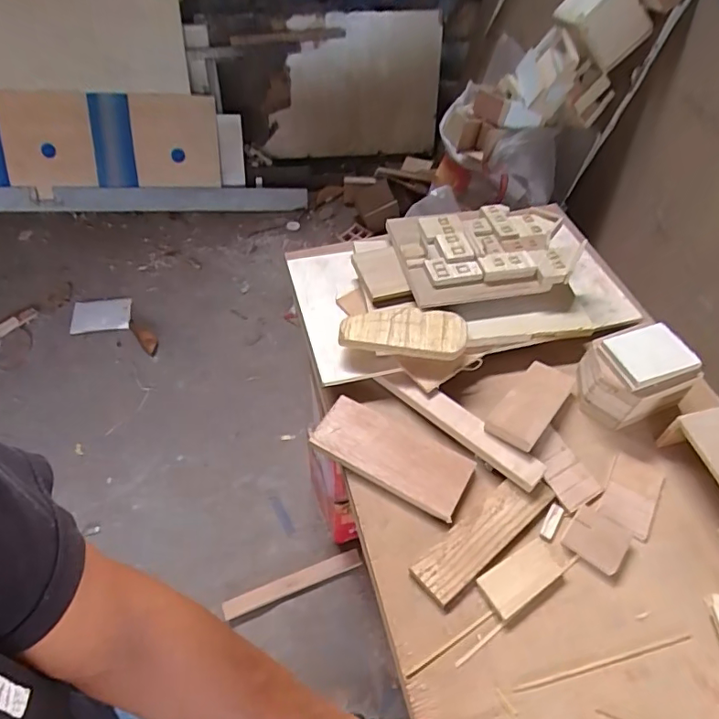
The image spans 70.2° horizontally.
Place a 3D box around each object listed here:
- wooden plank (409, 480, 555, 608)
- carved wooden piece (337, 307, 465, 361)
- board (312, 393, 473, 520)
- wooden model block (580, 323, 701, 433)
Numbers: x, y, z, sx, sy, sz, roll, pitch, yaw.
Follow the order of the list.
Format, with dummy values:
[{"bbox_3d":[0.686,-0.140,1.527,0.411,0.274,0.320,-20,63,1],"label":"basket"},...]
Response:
[{"bbox_3d":[0.145,0.199,0.586,0.190,0.007,0.053,-35,59,-22],"label":"wooden plank"},{"bbox_3d":[0.062,-0.042,0.708,0.167,0.019,0.078,10,52,7],"label":"carved wooden piece"},{"bbox_3d":[0.039,0.117,0.643,0.197,0.015,0.083,25,57,19],"label":"board"},{"bbox_3d":[0.363,0.019,0.682,0.123,0.095,0.104,-19,54,-13],"label":"wooden model block"}]

